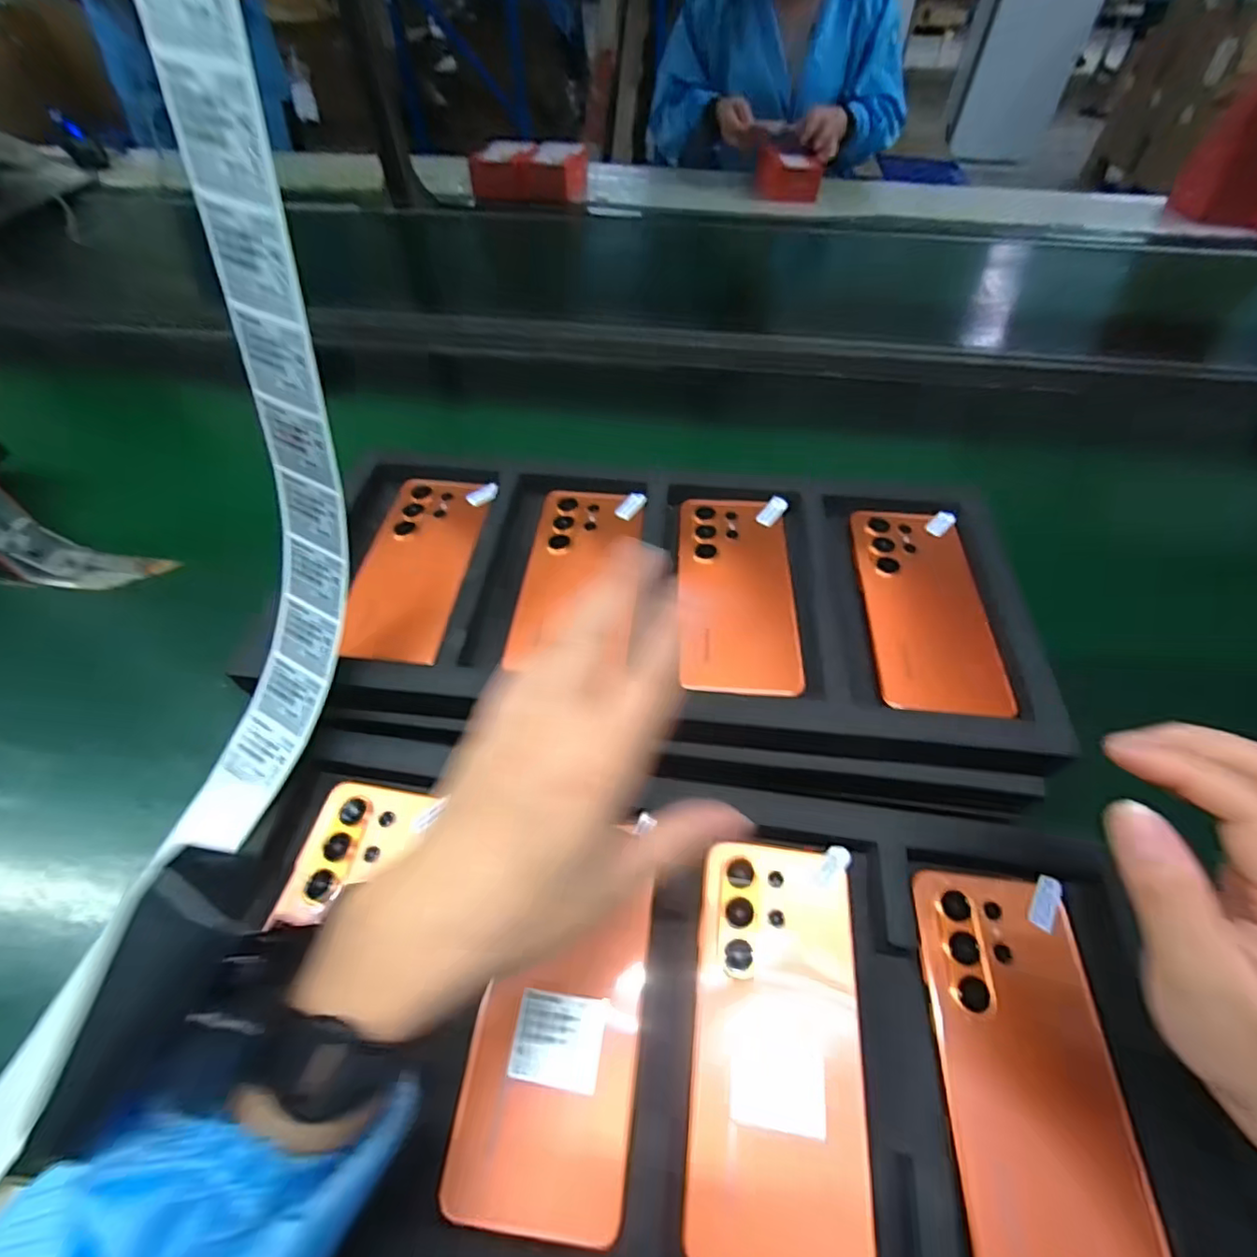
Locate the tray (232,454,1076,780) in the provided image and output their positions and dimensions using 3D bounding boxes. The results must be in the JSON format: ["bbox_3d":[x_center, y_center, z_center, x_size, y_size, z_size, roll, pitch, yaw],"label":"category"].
[{"bbox_3d":[0.017,-0.028,0.403,0.477,0.031,0.226,4,53,4],"label":"tray"}]

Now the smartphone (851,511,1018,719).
[{"bbox_3d":[0.200,-0.019,0.391,0.078,0.009,0.170,5,53,4],"label":"smartphone"}]

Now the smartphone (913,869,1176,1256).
[{"bbox_3d":[0.187,0.204,0.267,0.080,0.008,0.168,4,53,4],"label":"smartphone"}]

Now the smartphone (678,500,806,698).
[{"bbox_3d":[0.075,-0.030,0.399,0.077,0.009,0.170,2,53,2],"label":"smartphone"}]

